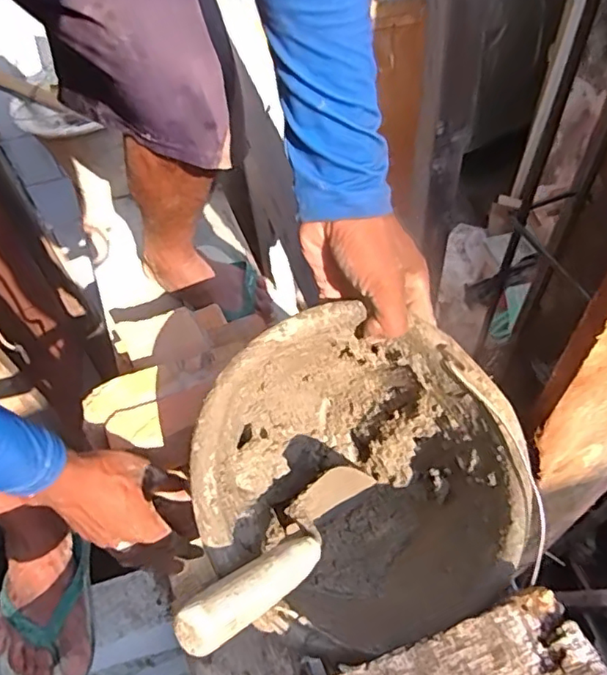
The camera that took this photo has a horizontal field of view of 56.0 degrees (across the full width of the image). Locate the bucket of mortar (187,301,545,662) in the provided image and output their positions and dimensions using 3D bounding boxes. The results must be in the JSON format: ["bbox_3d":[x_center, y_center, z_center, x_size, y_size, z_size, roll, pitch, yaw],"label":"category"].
[{"bbox_3d":[0.030,0.115,0.488,0.245,0.200,0.245,2,80,-11],"label":"bucket of mortar"}]

